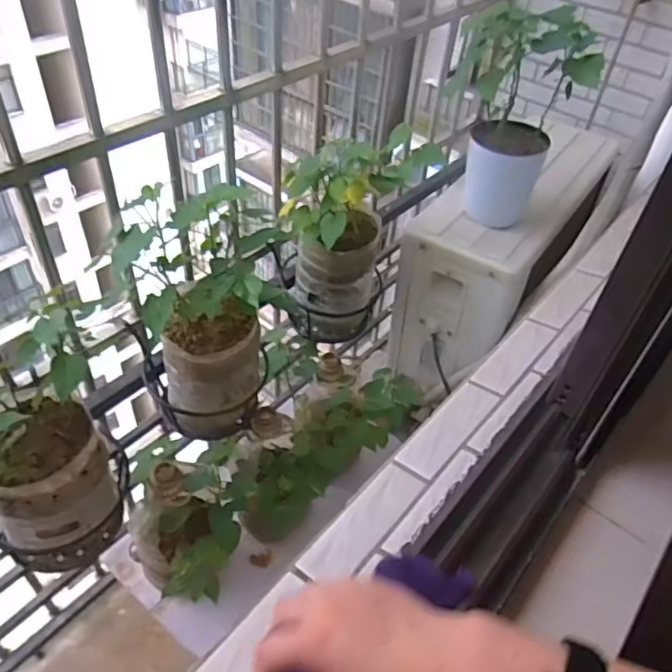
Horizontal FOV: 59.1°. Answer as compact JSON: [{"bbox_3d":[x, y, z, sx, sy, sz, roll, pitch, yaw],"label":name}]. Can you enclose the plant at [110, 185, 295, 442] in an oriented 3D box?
[{"bbox_3d":[-0.200,0.002,0.941,0.203,0.404,0.194,-7,46,-13],"label":"plant"}]

